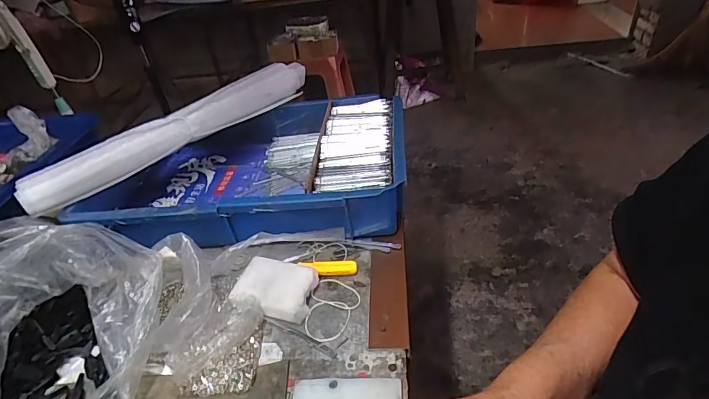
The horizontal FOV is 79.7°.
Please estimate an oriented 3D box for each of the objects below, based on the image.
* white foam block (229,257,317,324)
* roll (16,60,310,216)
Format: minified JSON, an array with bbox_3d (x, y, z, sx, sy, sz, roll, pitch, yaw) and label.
[{"bbox_3d":[-0.087,0.096,0.462,0.083,0.024,0.062,4,37,14],"label":"white foam block"},{"bbox_3d":[-0.246,-0.107,0.619,0.048,0.052,0.430,26,47,38],"label":"roll"}]

